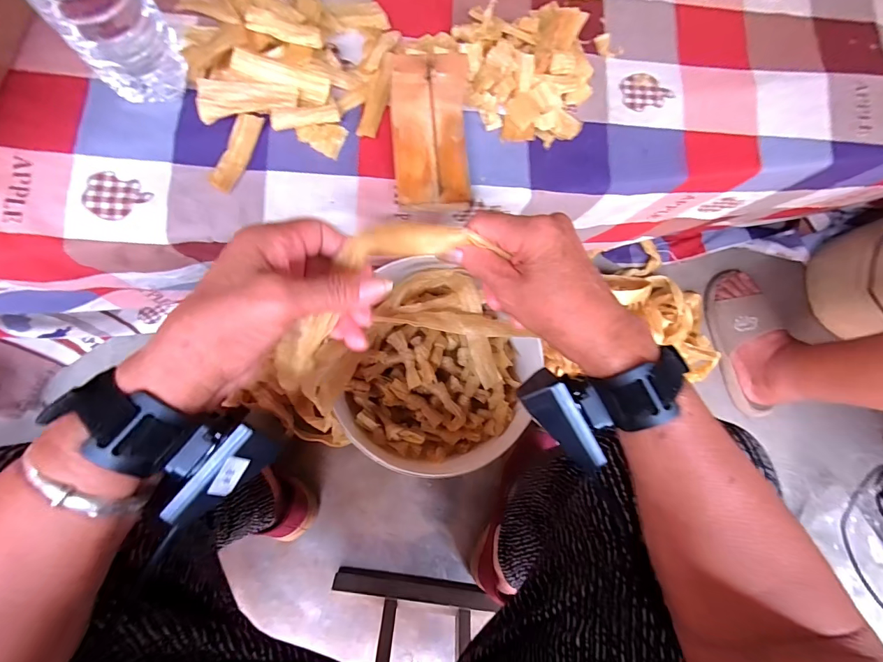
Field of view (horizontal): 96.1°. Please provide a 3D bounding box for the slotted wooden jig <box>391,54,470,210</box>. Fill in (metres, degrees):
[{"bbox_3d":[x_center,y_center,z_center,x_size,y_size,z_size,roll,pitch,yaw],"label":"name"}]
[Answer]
[{"bbox_3d":[-0.008,-0.158,0.327,0.060,0.058,0.104,-3,80,-6],"label":"slotted wooden jig"}]

